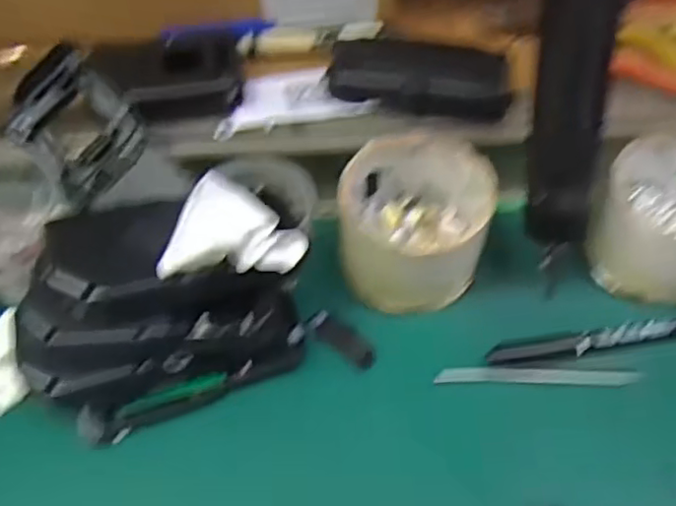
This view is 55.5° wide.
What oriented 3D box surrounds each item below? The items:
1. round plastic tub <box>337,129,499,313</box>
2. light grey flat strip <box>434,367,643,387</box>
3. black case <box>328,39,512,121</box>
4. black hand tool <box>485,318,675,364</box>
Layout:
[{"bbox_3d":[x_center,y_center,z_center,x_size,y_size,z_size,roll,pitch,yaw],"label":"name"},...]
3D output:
[{"bbox_3d":[0.043,-0.019,0.359,0.079,0.054,0.091,17,55,14],"label":"round plastic tub"},{"bbox_3d":[0.105,0.065,0.337,0.105,0.004,0.009,1,67,-2],"label":"light grey flat strip"},{"bbox_3d":[0.047,-0.101,0.374,0.103,0.024,0.042,5,53,5],"label":"black case"},{"bbox_3d":[0.148,0.044,0.343,0.137,0.007,0.012,-8,57,-3],"label":"black hand tool"}]

